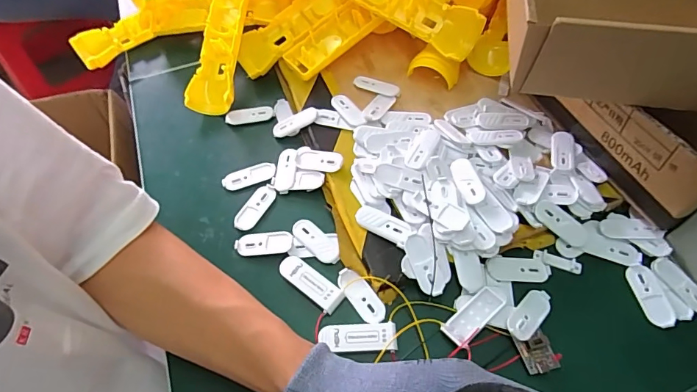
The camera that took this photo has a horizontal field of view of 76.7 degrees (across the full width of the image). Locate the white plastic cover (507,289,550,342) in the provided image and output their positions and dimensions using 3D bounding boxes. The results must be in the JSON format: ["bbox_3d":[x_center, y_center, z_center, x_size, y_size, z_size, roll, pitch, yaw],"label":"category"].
[{"bbox_3d":[0.135,0.088,0.327,0.049,0.004,0.018,-32,65,-33],"label":"white plastic cover"}]

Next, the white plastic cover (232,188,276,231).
[{"bbox_3d":[-0.084,0.011,0.398,0.019,0.005,0.048,28,62,18],"label":"white plastic cover"}]

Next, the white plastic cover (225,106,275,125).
[{"bbox_3d":[-0.103,-0.084,0.457,0.049,0.009,0.013,-9,57,-4],"label":"white plastic cover"}]

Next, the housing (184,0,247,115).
[{"bbox_3d":[-0.137,-0.166,0.477,0.048,0.027,0.160,7,78,2],"label":"housing"}]

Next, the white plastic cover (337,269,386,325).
[{"bbox_3d":[0.010,0.078,0.348,0.017,0.006,0.050,-35,63,-19],"label":"white plastic cover"}]

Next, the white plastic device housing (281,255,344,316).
[{"bbox_3d":[-0.031,0.069,0.352,0.058,0.007,0.020,32,63,20],"label":"white plastic device housing"}]

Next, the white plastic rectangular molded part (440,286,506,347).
[{"bbox_3d":[0.093,0.088,0.326,0.050,0.005,0.021,-37,63,-20],"label":"white plastic rectangular molded part"}]

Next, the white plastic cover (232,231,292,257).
[{"bbox_3d":[-0.073,0.040,0.375,0.048,0.005,0.020,-3,57,0],"label":"white plastic cover"}]

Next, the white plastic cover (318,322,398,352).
[{"bbox_3d":[0.007,0.105,0.327,0.056,0.010,0.020,-2,57,0],"label":"white plastic cover"}]

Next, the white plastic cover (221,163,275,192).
[{"bbox_3d":[-0.094,-0.018,0.416,0.049,0.004,0.020,-18,58,-10],"label":"white plastic cover"}]

